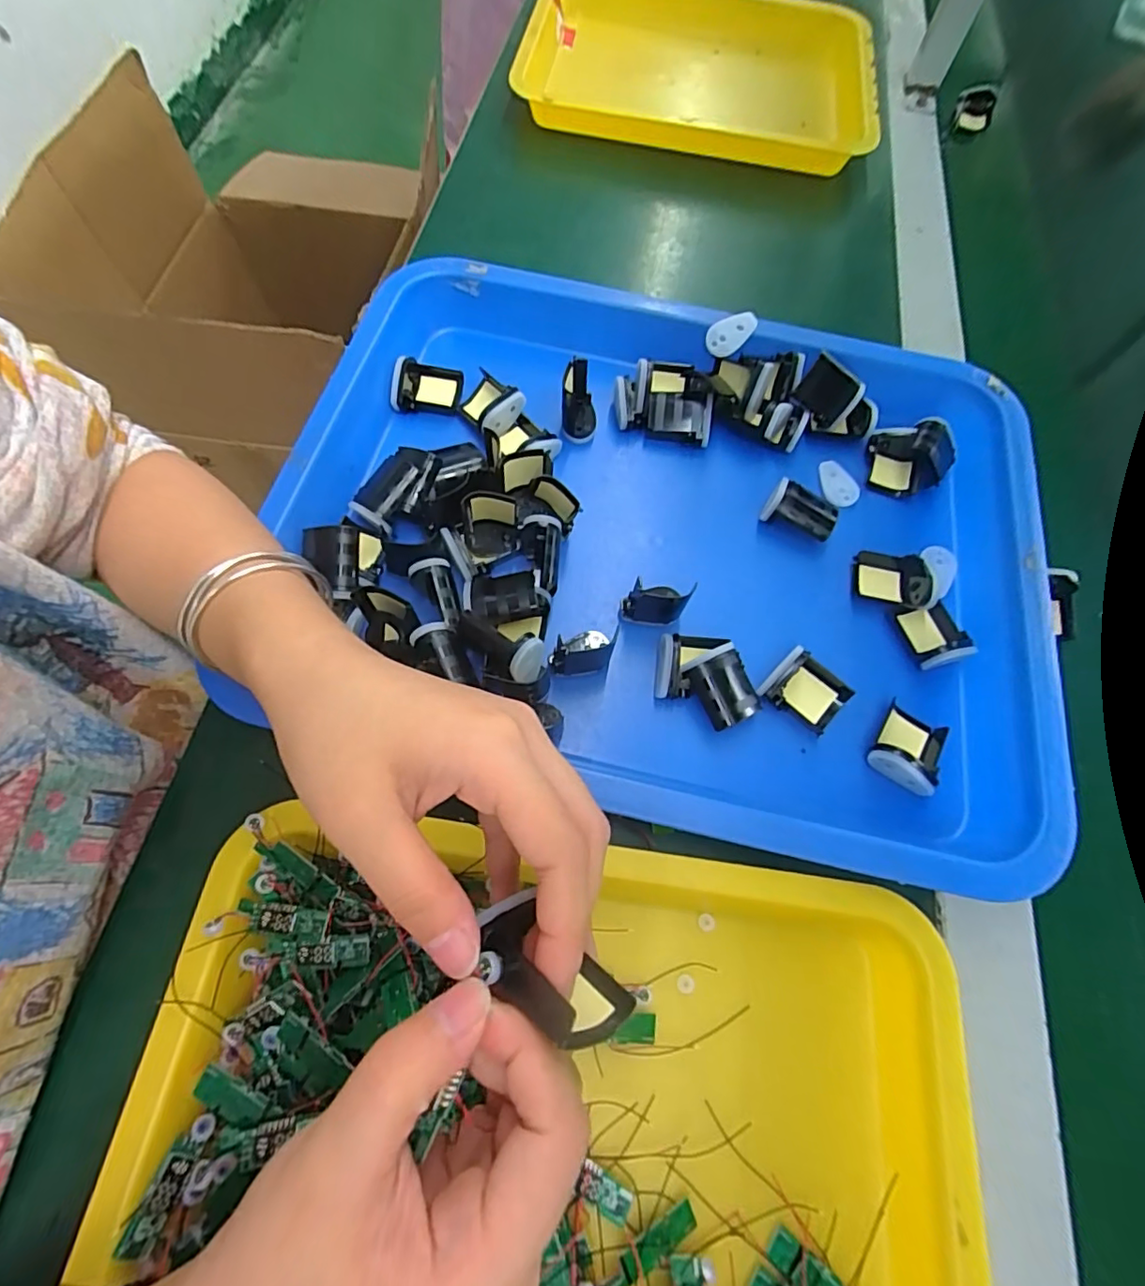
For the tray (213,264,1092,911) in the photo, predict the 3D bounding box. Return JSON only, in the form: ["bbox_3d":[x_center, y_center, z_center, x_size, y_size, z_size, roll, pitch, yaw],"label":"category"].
[{"bbox_3d":[0.066,-0.068,0.339,0.458,0.044,0.337,13,67,2],"label":"tray"}]

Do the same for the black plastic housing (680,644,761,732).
[{"bbox_3d":[0.082,0.026,0.309,0.035,0.029,0.039,-24,71,-13],"label":"black plastic housing"}]

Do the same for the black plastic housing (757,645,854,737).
[{"bbox_3d":[0.131,0.026,0.313,0.043,0.024,0.035,34,70,10],"label":"black plastic housing"}]

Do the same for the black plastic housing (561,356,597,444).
[{"bbox_3d":[0.005,-0.157,0.371,0.023,0.044,0.033,7,67,0],"label":"black plastic housing"}]

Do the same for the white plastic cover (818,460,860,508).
[{"bbox_3d":[0.178,-0.107,0.374,0.022,0.005,0.034,-16,69,-10],"label":"white plastic cover"}]

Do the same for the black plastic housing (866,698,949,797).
[{"bbox_3d":[0.183,0.056,0.303,0.036,0.023,0.041,35,70,11],"label":"black plastic housing"}]

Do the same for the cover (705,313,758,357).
[{"bbox_3d":[0.107,-0.206,0.378,0.035,0.021,0.004,-17,28,0],"label":"cover"}]

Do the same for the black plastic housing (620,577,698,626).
[{"bbox_3d":[0.047,-0.022,0.325,0.036,0.030,0.018,11,67,1],"label":"black plastic housing"}]

